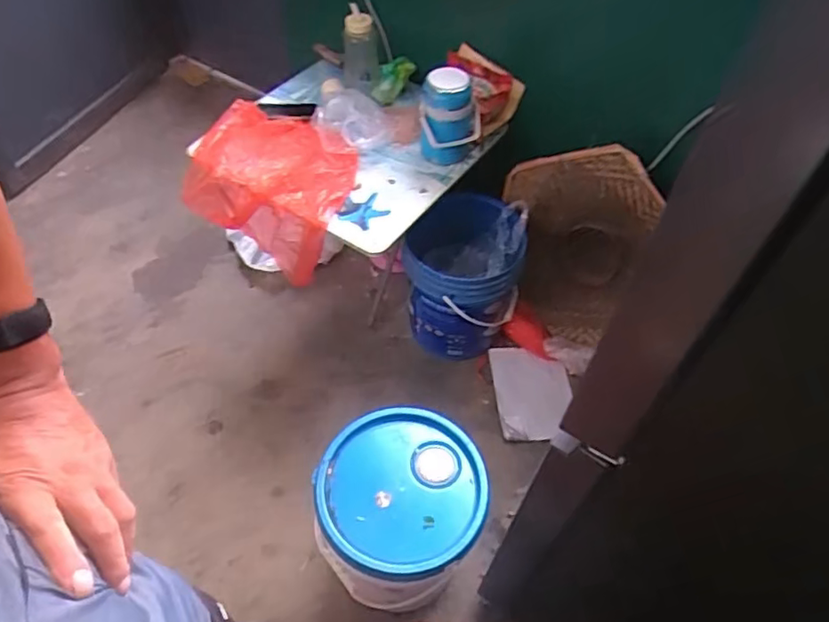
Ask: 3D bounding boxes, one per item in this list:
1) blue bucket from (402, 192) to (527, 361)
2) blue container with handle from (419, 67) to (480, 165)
[{"bbox_3d":[0.136,-0.096,1.704,0.299,0.359,0.325,5,51,2],"label":"blue bucket"},{"bbox_3d":[0.093,-0.494,1.518,0.144,0.196,0.152,6,51,3],"label":"blue container with handle"}]

